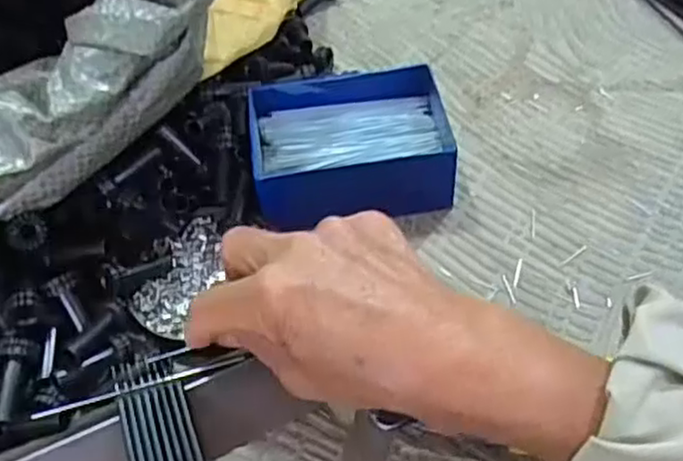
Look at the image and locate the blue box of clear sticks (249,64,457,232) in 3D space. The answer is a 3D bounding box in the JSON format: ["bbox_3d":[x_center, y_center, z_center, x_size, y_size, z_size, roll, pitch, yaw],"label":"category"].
[{"bbox_3d":[0.006,-0.047,0.403,0.109,0.046,0.082,-13,50,-5],"label":"blue box of clear sticks"}]

